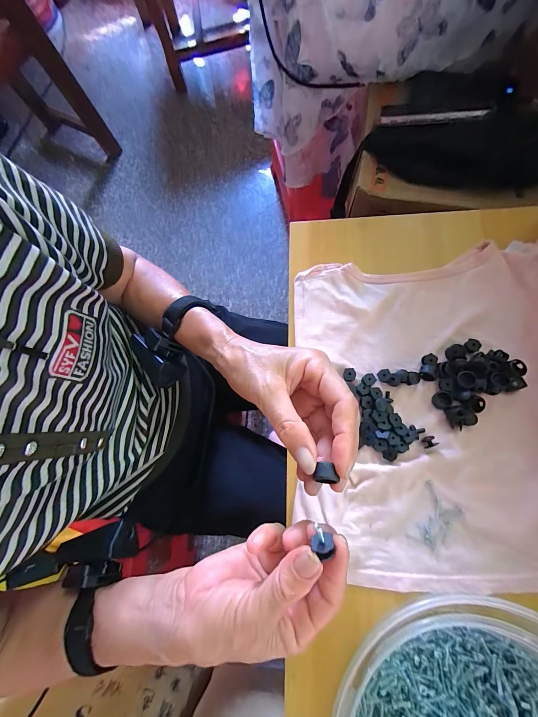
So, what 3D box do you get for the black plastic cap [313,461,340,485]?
[{"bbox_3d":[0.036,0.074,0.181,0.014,0.015,0.012,18,74,7],"label":"black plastic cap"}]

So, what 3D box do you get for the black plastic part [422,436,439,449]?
[{"bbox_3d":[0.158,0.082,0.276,0.013,0.006,0.010,-20,75,3],"label":"black plastic part"}]

